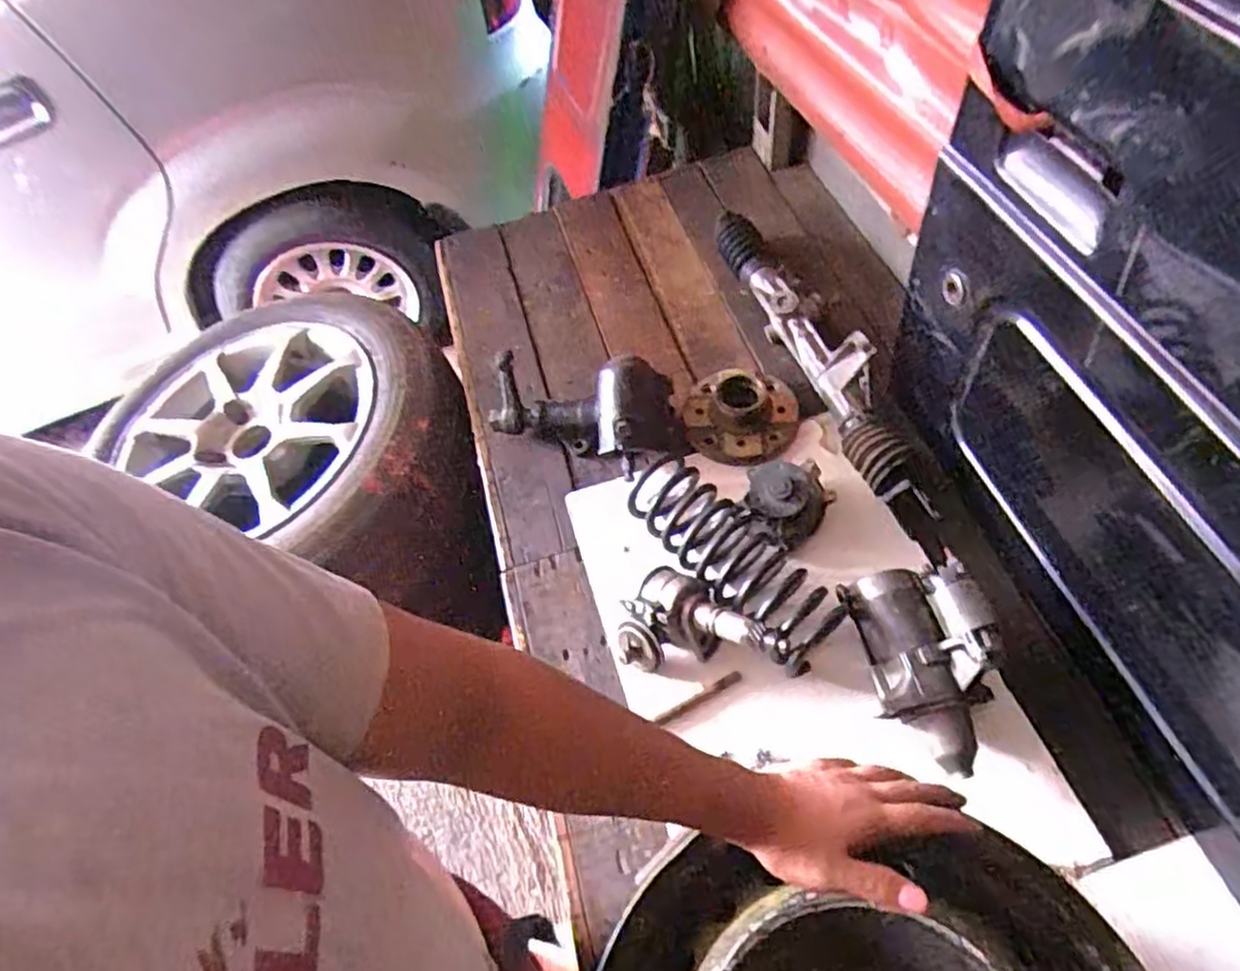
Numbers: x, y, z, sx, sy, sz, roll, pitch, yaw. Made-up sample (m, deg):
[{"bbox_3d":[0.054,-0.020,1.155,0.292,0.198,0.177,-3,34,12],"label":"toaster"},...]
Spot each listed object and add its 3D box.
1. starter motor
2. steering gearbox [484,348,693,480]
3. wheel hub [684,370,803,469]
[{"bbox_3d":[0.293,0.175,0.674,0.120,0.087,0.193,-7,58,0],"label":"starter motor"},{"bbox_3d":[-0.047,-0.087,0.874,0.243,0.113,0.105,6,58,24],"label":"steering gearbox"},{"bbox_3d":[0.153,-0.090,0.884,0.145,0.067,0.136,-8,58,0],"label":"wheel hub"}]

